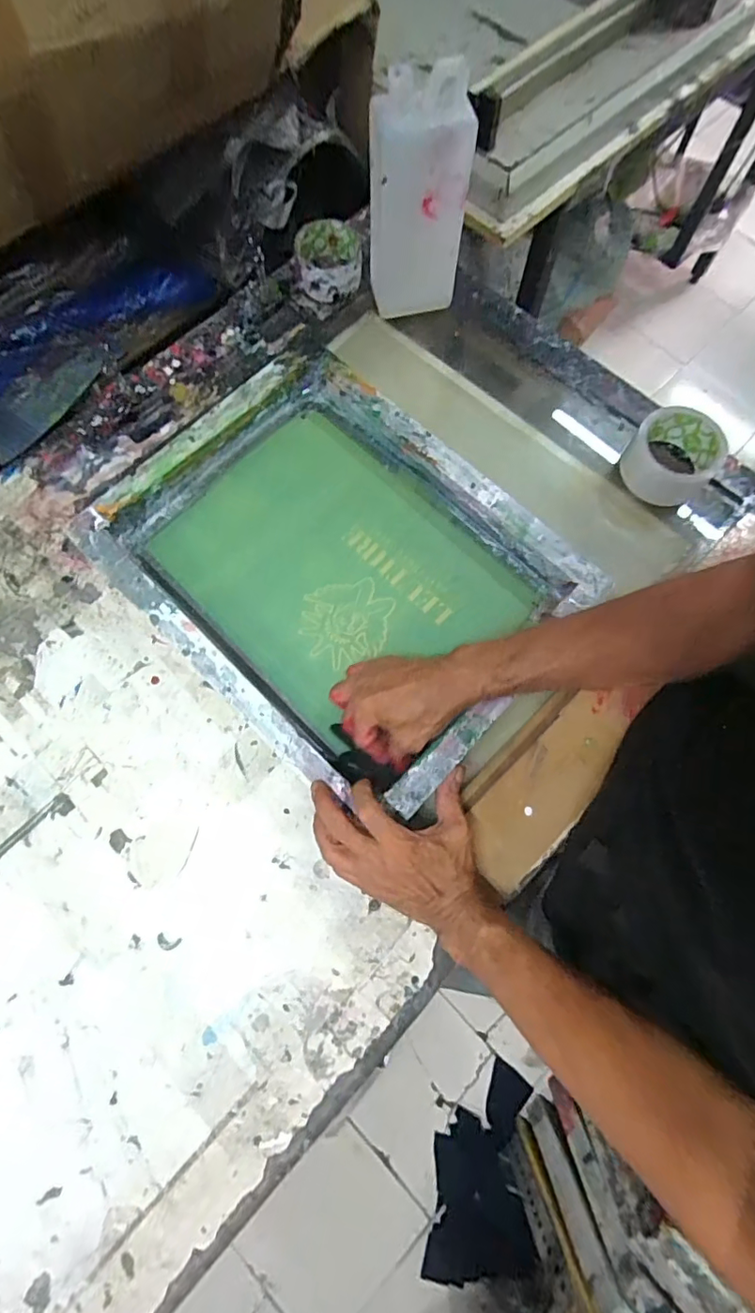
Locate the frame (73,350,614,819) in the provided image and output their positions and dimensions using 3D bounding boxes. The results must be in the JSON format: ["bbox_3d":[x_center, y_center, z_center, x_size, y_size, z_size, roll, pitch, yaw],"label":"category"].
[{"bbox_3d":[-0.039,-0.094,0.555,0.431,0.047,0.356,41,78,10],"label":"frame"}]

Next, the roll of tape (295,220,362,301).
[{"bbox_3d":[-0.062,-0.497,0.668,0.081,0.051,0.080,0,74,-1],"label":"roll of tape"}]

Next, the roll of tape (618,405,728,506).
[{"bbox_3d":[0.327,-0.218,0.598,0.093,0.066,0.103,33,76,8],"label":"roll of tape"}]

